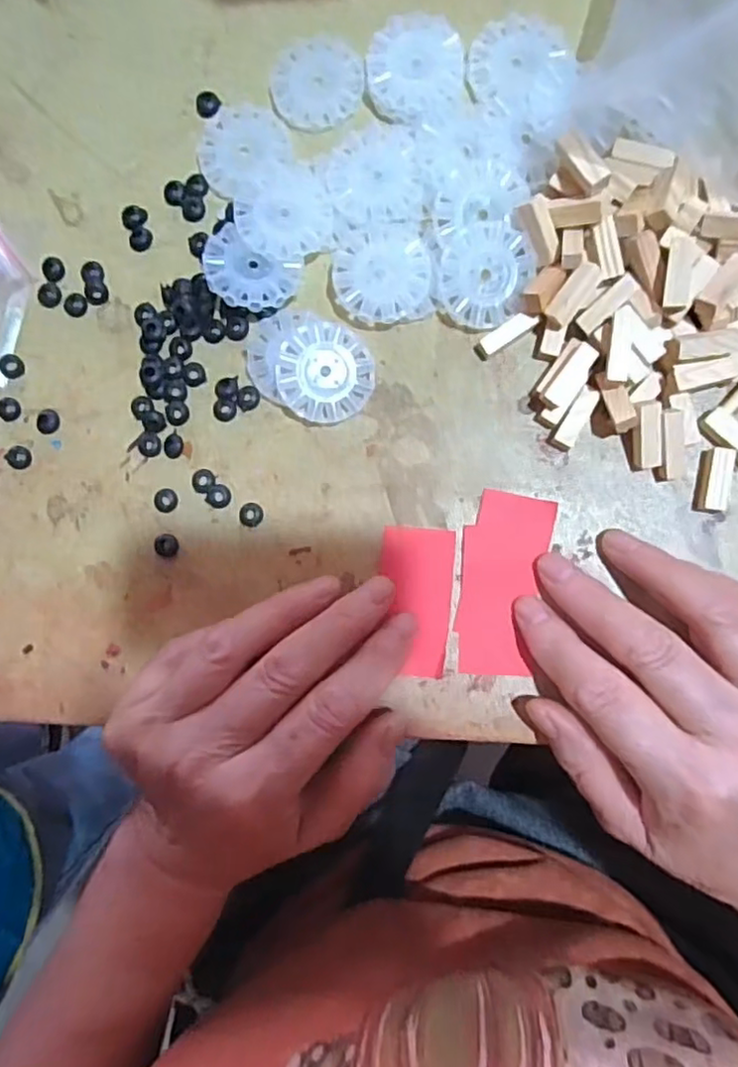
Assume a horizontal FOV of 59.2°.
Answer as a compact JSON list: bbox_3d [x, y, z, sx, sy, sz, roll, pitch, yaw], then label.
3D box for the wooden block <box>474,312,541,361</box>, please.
[{"bbox_3d":[0.055,-0.081,0.263,0.026,0.006,0.008,-33,85,2],"label":"wooden block"}]

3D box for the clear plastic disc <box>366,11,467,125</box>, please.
[{"bbox_3d":[0.019,-0.190,0.270,0.039,0.009,0.046,3,87,5],"label":"clear plastic disc"}]

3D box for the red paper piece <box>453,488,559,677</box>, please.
[{"bbox_3d":[0.053,0.020,0.262,0.033,0.004,0.073,12,86,5],"label":"red paper piece"}]

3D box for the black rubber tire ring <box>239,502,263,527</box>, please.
[{"bbox_3d":[-0.049,-0.008,0.269,0.010,0.004,0.010,0,87,5],"label":"black rubber tire ring"}]

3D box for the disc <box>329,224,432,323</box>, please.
[{"bbox_3d":[0.006,-0.106,0.262,0.040,0.004,0.040,0,87,5],"label":"disc"}]

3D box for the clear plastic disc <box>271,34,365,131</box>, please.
[{"bbox_3d":[-0.022,-0.193,0.276,0.039,0.004,0.041,0,87,5],"label":"clear plastic disc"}]

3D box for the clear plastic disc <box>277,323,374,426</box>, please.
[{"bbox_3d":[-0.018,-0.065,0.264,0.038,0.004,0.039,11,95,-12],"label":"clear plastic disc"}]

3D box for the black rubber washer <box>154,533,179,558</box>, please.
[{"bbox_3d":[-0.085,0.005,0.271,0.010,0.004,0.010,0,87,5],"label":"black rubber washer"}]

